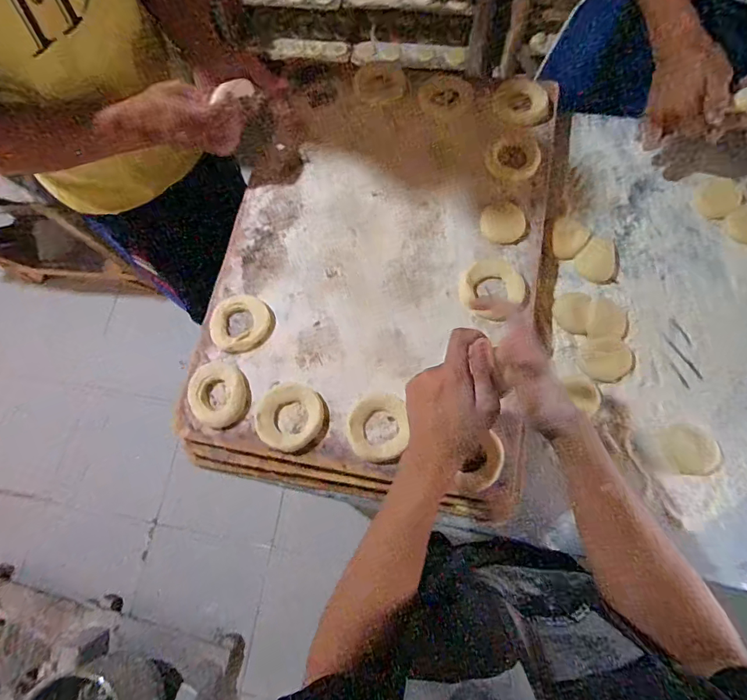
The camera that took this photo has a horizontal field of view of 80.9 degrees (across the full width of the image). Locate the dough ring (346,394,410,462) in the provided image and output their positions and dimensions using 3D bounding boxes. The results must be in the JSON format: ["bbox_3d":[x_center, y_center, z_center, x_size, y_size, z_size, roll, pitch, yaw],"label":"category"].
[{"bbox_3d":[0.006,0.094,0.529,0.072,0.011,0.077,-1,74,4],"label":"dough ring"}]

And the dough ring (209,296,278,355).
[{"bbox_3d":[-0.175,-0.034,0.581,0.085,0.015,0.076,16,76,9],"label":"dough ring"}]

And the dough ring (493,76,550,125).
[{"bbox_3d":[0.219,-0.364,0.640,0.077,0.020,0.064,0,74,5],"label":"dough ring"}]

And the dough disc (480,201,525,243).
[{"bbox_3d":[0.176,-0.174,0.595,0.058,0.007,0.058,-1,74,4],"label":"dough disc"}]

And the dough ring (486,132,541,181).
[{"bbox_3d":[0.198,-0.273,0.619,0.072,0.009,0.077,-1,74,4],"label":"dough ring"}]

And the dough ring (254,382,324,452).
[{"bbox_3d":[-0.101,0.081,0.531,0.079,0.013,0.079,-1,74,4],"label":"dough ring"}]

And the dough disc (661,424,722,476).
[{"bbox_3d":[0.389,0.122,0.536,0.065,0.004,0.060,-1,74,4],"label":"dough disc"}]

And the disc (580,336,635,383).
[{"bbox_3d":[0.309,0.012,0.577,0.064,0.007,0.058,4,74,6],"label":"disc"}]

